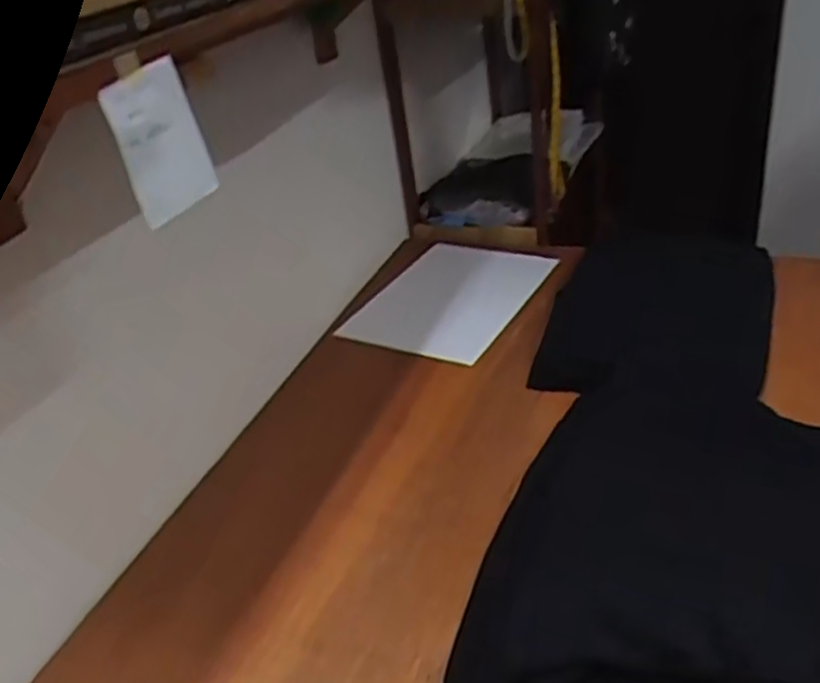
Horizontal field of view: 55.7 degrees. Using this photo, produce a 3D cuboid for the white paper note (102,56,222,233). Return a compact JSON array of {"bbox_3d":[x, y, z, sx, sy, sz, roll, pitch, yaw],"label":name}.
[{"bbox_3d":[-0.182,-0.146,0.572,0.009,0.104,0.069,12,42,36],"label":"white paper note"}]

